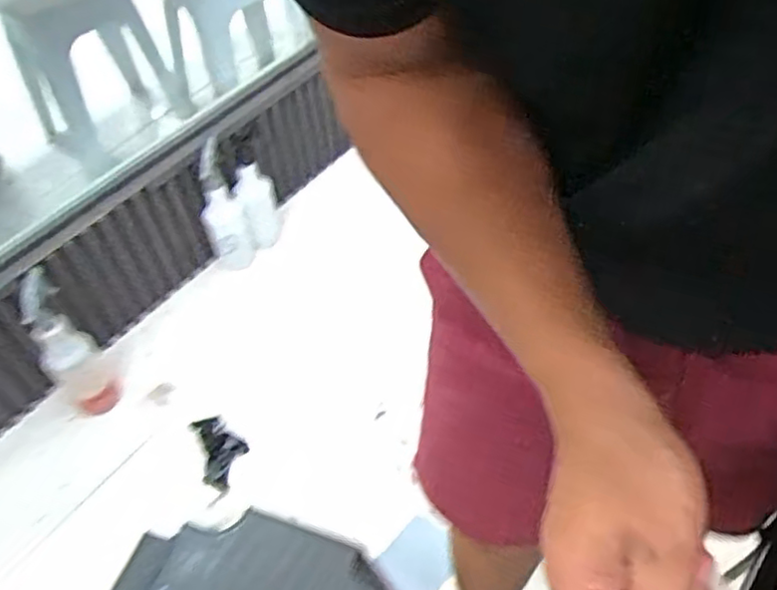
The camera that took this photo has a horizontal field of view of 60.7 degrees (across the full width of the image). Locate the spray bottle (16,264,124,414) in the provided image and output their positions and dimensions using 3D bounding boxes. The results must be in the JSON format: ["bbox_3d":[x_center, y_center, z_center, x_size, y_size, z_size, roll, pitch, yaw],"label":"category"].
[{"bbox_3d":[-0.613,0.101,1.258,0.102,0.337,0.102,-36,57,-22],"label":"spray bottle"}]

